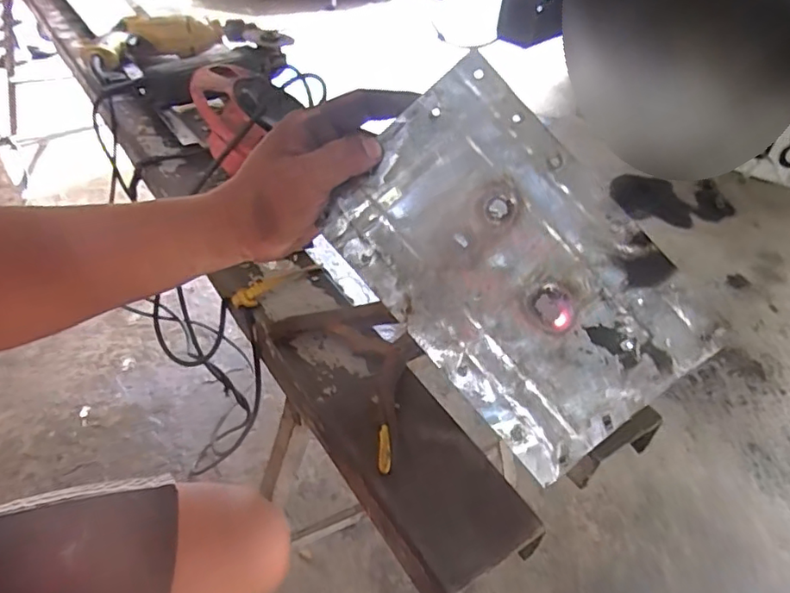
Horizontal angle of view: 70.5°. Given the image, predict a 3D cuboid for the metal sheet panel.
[{"bbox_3d":[0.080,-0.019,0.380,0.160,0.007,0.248,-42,86,2],"label":"metal sheet panel"}]

